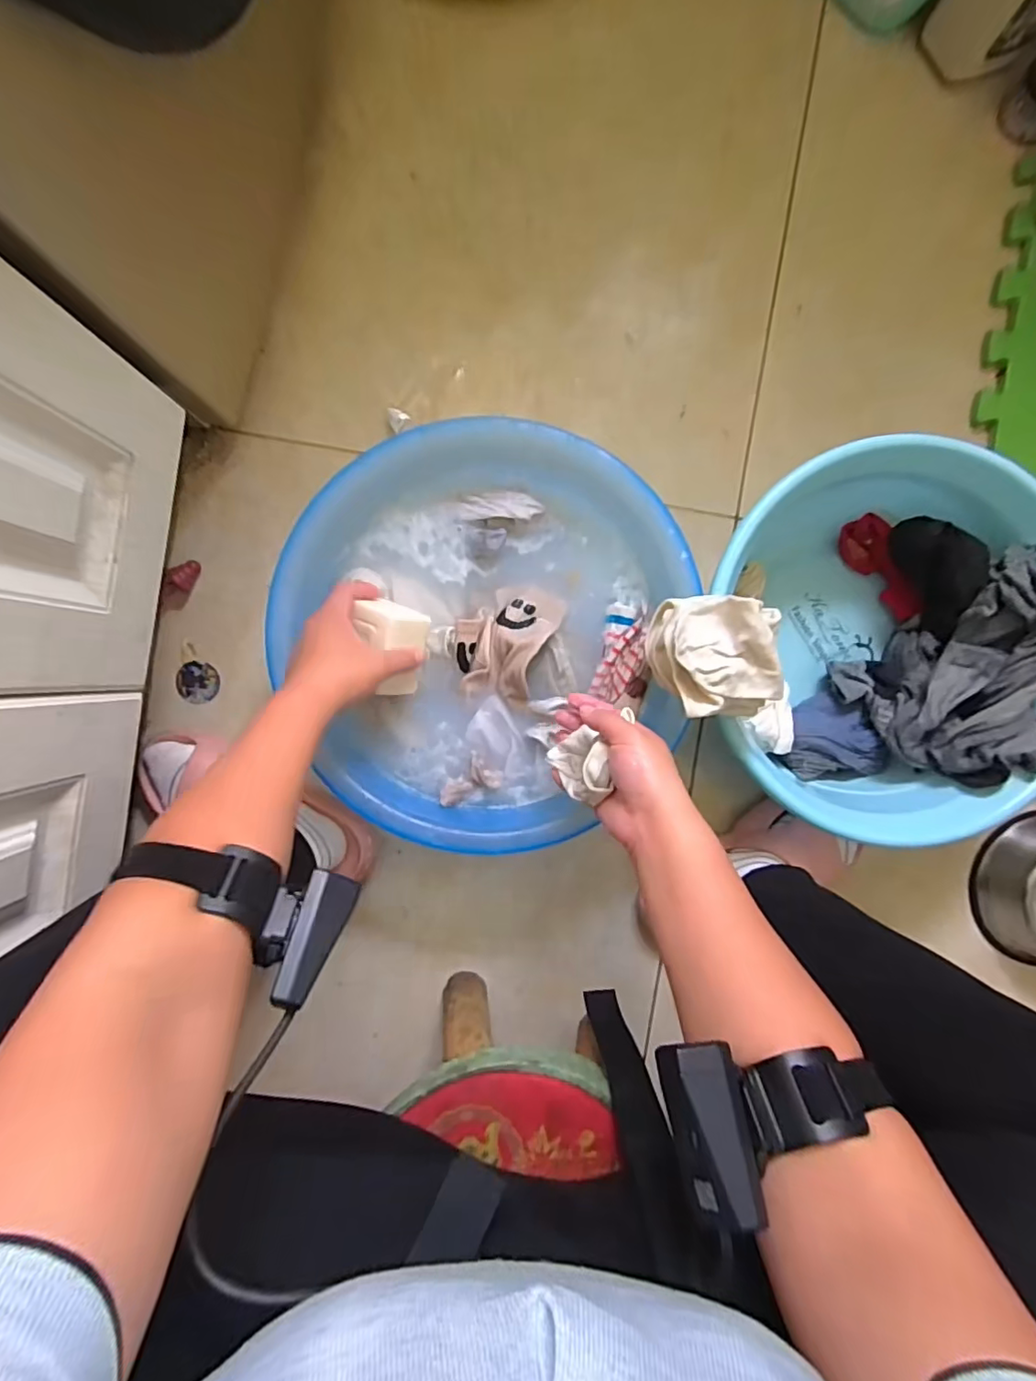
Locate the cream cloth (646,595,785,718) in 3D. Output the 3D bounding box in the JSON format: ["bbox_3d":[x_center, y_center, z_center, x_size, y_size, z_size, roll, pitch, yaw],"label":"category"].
[{"bbox_3d":[0.152,-0.025,0.431,0.102,0.040,0.089,0,90,-1],"label":"cream cloth"}]

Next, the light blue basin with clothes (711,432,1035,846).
[{"bbox_3d":[0.338,-0.044,0.532,0.314,0.144,0.320,0,90,-1],"label":"light blue basin with clothes"}]

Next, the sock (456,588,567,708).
[{"bbox_3d":[-0.012,-0.047,0.514,0.081,0.026,0.110,23,90,-1],"label":"sock"}]

